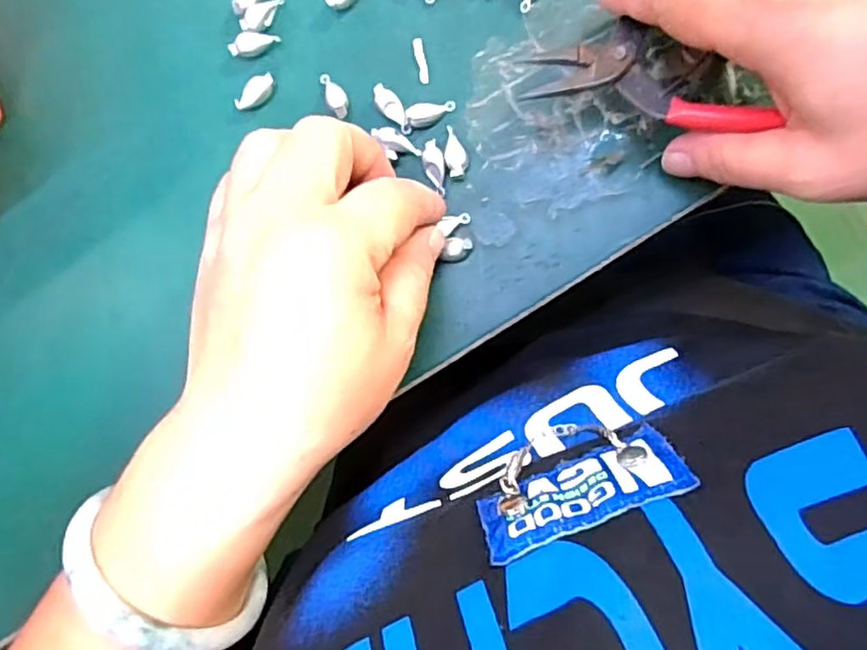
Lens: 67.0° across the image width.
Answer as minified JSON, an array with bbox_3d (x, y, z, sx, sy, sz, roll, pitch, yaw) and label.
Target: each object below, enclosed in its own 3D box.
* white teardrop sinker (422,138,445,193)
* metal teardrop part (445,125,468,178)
[{"bbox_3d":[0.000,-0.063,0.259,0.008,0.004,0.020,-12,97,7],"label":"white teardrop sinker"},{"bbox_3d":[0.009,-0.069,0.260,0.008,0.006,0.020,-5,87,8],"label":"metal teardrop part"}]

